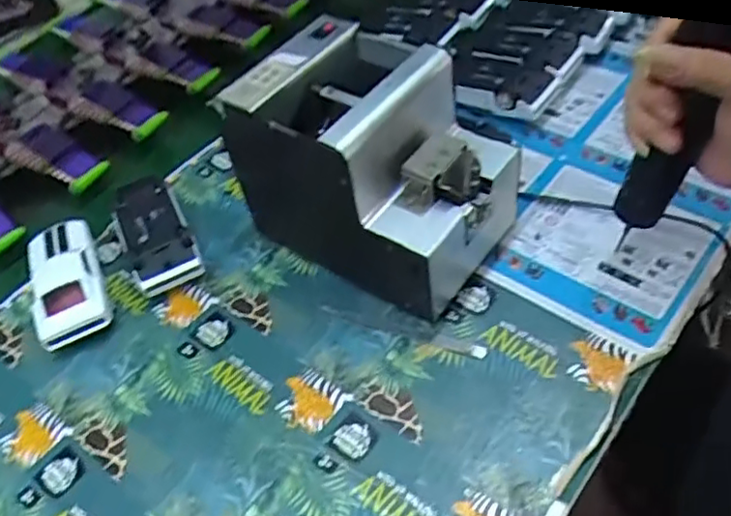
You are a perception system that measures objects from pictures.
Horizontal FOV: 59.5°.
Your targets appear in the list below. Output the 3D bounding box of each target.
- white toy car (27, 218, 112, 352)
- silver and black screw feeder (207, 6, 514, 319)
[{"bbox_3d":[-0.247,0.016,0.530,0.055,0.033,0.129,-24,49,-10],"label":"white toy car"},{"bbox_3d":[0.010,-0.072,0.489,0.180,0.145,0.137,28,60,28],"label":"silver and black screw feeder"}]

